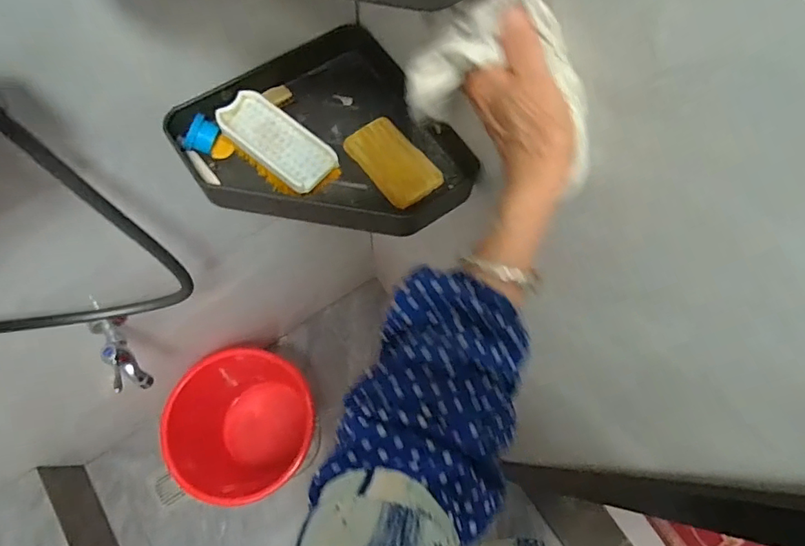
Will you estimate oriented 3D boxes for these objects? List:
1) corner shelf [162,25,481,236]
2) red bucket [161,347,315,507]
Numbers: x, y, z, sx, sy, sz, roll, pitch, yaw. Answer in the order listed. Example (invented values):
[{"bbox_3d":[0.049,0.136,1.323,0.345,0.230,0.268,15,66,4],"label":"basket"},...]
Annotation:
[{"bbox_3d":[-0.086,-0.138,0.521,0.261,0.047,0.280,-36,72,-14],"label":"corner shelf"},{"bbox_3d":[-0.360,0.342,1.109,0.246,0.310,0.313,0,68,0],"label":"red bucket"}]

